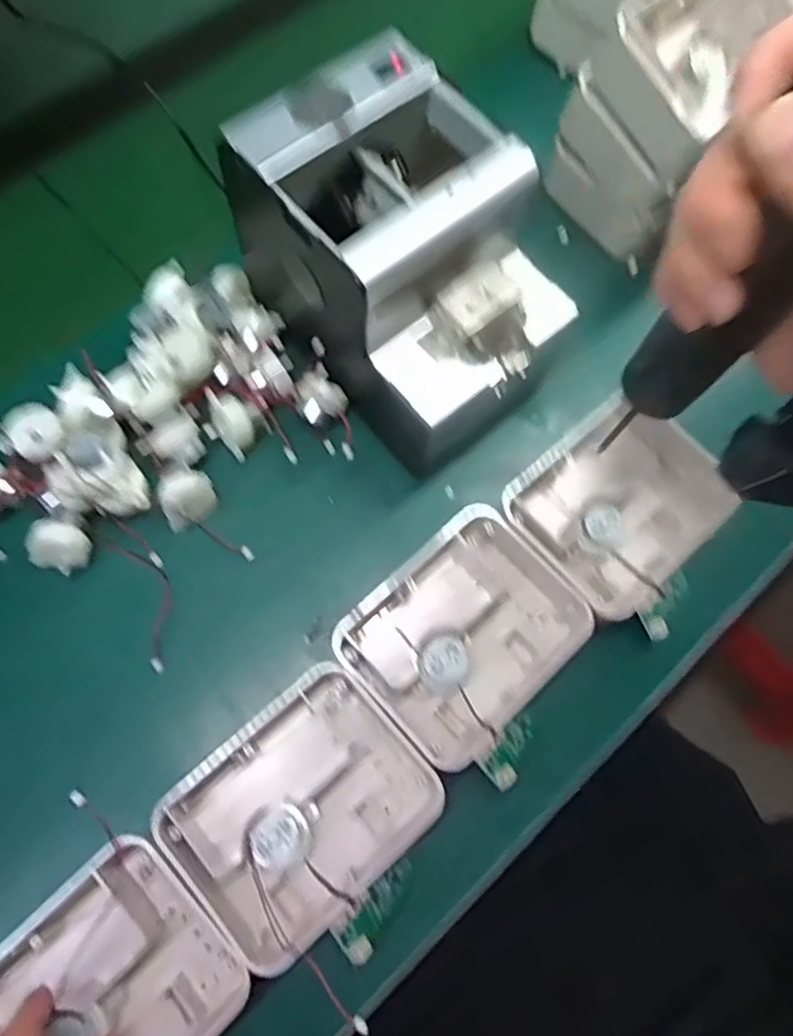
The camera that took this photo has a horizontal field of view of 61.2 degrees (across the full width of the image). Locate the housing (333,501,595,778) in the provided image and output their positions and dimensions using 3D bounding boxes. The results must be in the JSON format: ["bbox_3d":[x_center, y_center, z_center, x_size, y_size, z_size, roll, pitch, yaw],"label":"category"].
[{"bbox_3d":[0.040,0.069,0.398,0.128,0.043,0.103,-41,74,-16],"label":"housing"}]

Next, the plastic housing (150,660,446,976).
[{"bbox_3d":[-0.052,0.152,0.361,0.124,0.037,0.110,-40,74,-15],"label":"plastic housing"}]

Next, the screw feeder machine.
[{"bbox_3d":[0.008,-0.145,0.419,0.131,0.168,0.177,-36,73,-14],"label":"screw feeder machine"}]

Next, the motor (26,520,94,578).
[{"bbox_3d":[-0.205,0.016,0.406,0.030,0.022,0.028,18,68,6],"label":"motor"}]

